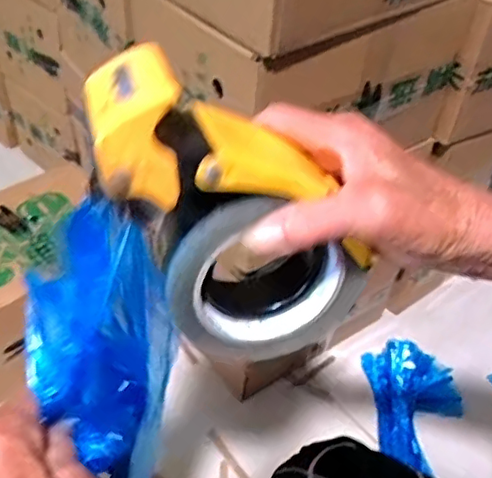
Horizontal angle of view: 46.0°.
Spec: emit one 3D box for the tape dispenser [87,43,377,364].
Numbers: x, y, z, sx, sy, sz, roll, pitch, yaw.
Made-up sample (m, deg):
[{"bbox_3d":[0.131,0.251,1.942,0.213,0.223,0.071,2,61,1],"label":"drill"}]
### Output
[{"bbox_3d":[-0.004,-0.009,0.296,0.093,0.187,0.064,-20,43,16],"label":"tape dispenser"}]

